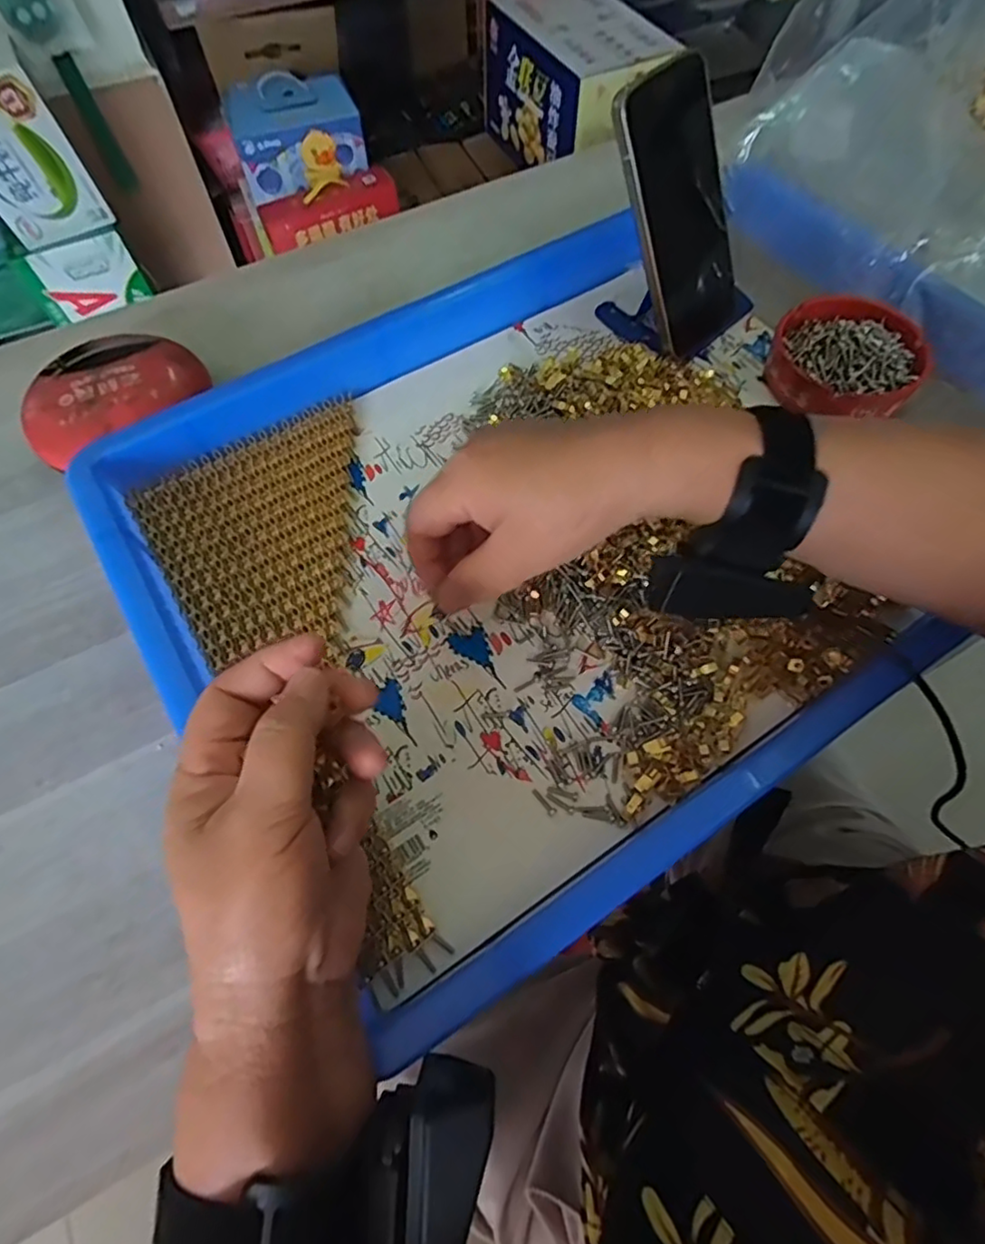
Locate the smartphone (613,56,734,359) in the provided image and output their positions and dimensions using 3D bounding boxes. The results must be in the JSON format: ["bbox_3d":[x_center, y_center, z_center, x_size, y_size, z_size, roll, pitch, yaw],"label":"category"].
[{"bbox_3d":[0.121,-0.267,0.400,0.078,0.143,0.017,-44,39,-17],"label":"smartphone"}]

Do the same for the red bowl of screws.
[{"bbox_3d":[0.236,-0.176,0.413,0.093,0.030,0.095,0,63,1],"label":"red bowl of screws"}]

